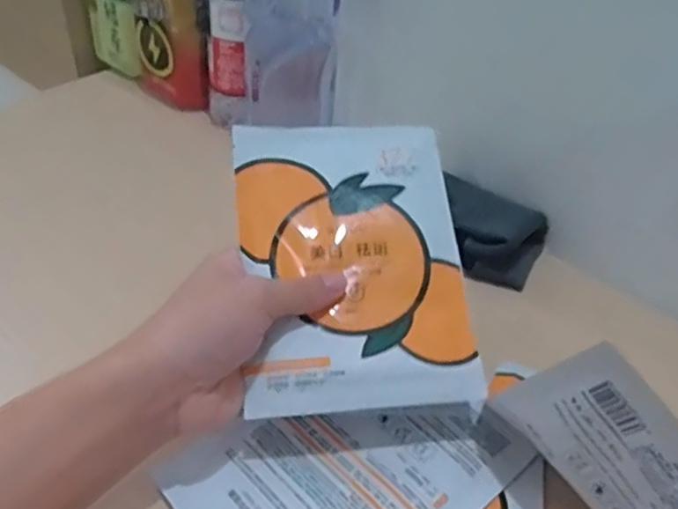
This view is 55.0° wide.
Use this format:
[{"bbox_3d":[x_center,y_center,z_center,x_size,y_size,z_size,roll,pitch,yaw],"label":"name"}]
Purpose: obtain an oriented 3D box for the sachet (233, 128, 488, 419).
[{"bbox_3d":[0.007,0.002,0.385,0.126,0.011,0.180,-4,65,-7],"label":"sachet"}]

